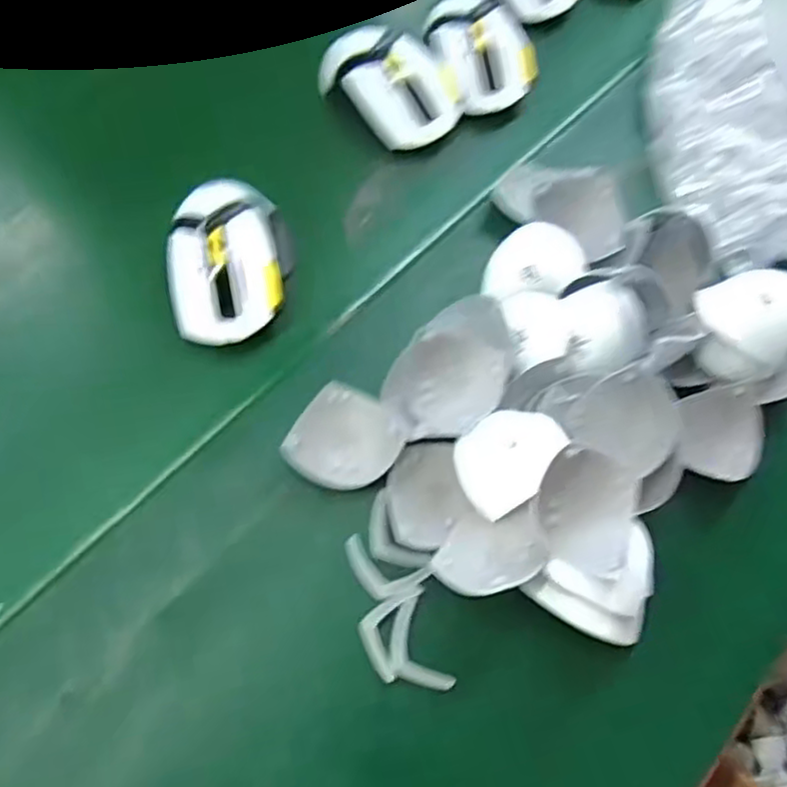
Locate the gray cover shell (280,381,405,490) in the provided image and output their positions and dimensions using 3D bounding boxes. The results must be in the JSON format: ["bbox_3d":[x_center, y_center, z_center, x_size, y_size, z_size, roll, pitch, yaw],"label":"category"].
[{"bbox_3d":[-0.026,0.024,0.382,0.056,0.012,0.057,27,66,8],"label":"gray cover shell"}]

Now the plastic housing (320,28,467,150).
[{"bbox_3d":[-0.004,-0.221,0.505,0.073,0.044,0.109,-35,72,-18],"label":"plastic housing"}]

